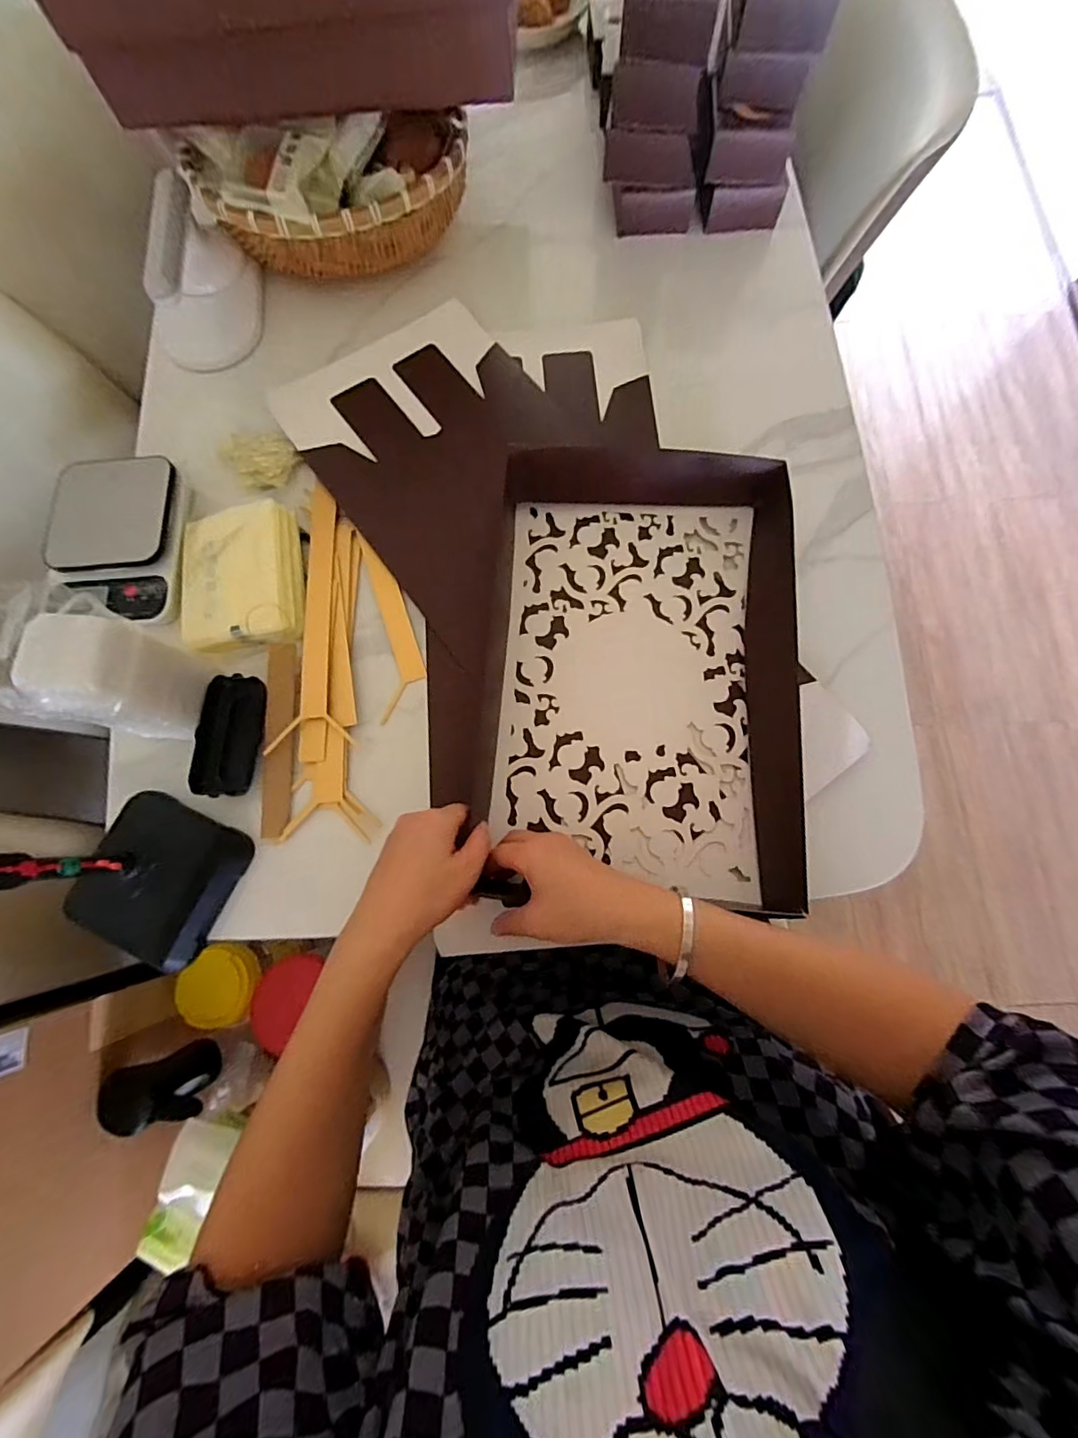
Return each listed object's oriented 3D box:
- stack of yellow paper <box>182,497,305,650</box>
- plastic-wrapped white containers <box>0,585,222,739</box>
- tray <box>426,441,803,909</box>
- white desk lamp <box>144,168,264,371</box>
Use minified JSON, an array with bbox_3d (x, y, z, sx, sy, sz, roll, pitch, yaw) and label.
[{"bbox_3d":[-0.294,-0.140,0.518,0.116,0.022,0.147,-12,77,-3],"label":"stack of yellow paper"},{"bbox_3d":[-0.344,-0.036,0.412,0.065,0.176,0.085,5,77,1],"label":"plastic-wrapped white containers"},{"bbox_3d":[0.066,-0.060,0.484,0.310,0.067,0.425,4,75,1],"label":"tray"},{"bbox_3d":[-0.378,-0.482,0.581,0.106,0.094,0.159,0,77,0],"label":"white desk lamp"}]

